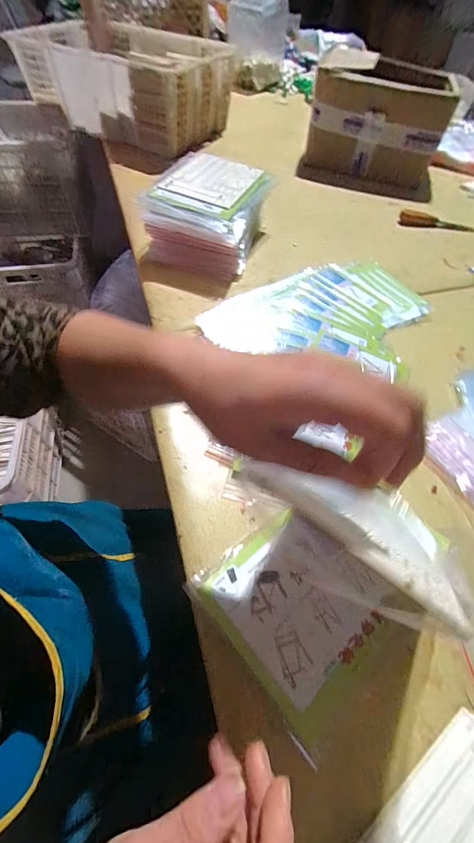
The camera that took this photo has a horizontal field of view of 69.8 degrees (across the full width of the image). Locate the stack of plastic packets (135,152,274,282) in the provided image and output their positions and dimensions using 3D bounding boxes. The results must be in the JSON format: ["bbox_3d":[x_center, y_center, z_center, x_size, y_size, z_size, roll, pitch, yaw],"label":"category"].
[{"bbox_3d":[-0.048,-0.379,0.616,0.175,0.103,0.216,16,56,8],"label":"stack of plastic packets"}]

